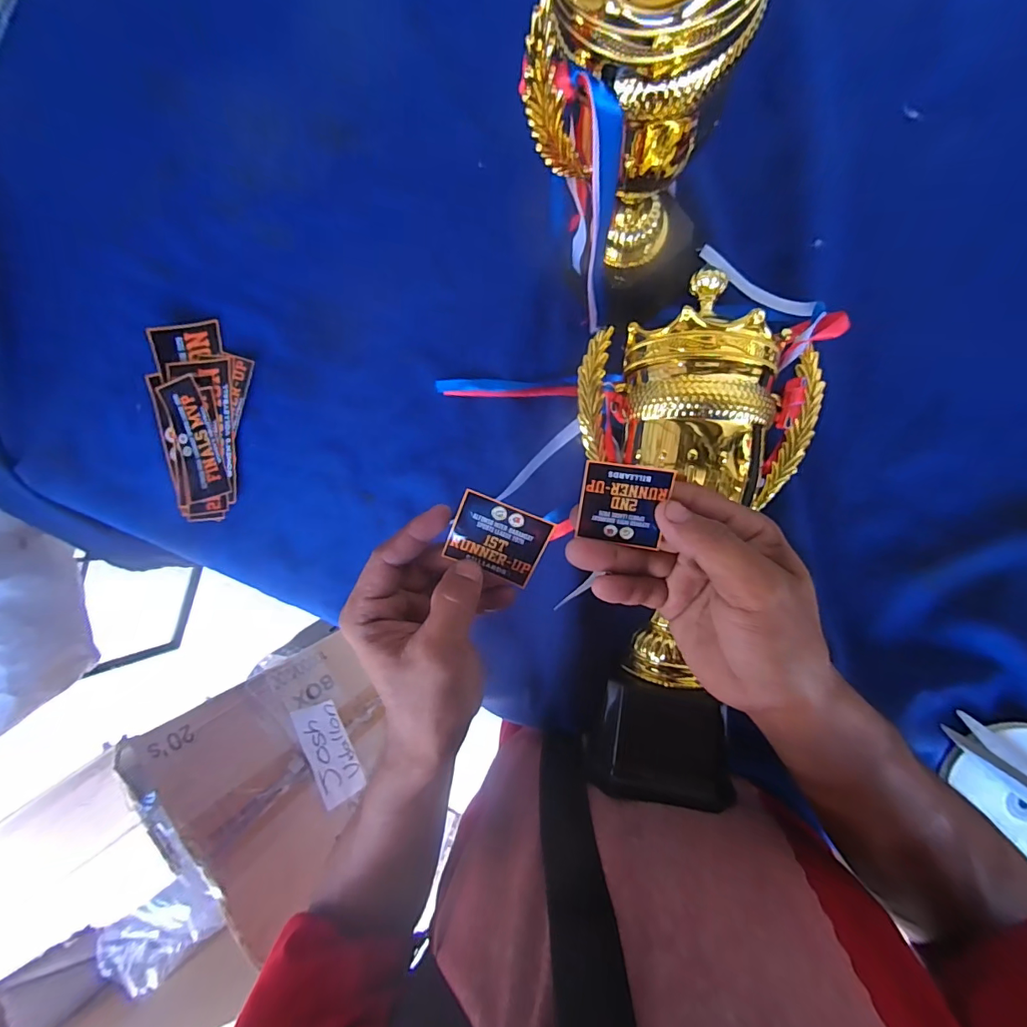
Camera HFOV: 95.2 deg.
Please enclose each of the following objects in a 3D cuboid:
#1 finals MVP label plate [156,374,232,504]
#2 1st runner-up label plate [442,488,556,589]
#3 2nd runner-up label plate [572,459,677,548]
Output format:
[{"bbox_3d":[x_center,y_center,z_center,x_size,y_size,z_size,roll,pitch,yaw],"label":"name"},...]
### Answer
[{"bbox_3d":[-0.315,-0.074,0.465,0.046,0.007,0.123,-17,89,5],"label":"finals MVP label plate"},{"bbox_3d":[-0.008,0.014,0.259,0.051,0.004,0.044,21,117,-5],"label":"1st runner-up label plate"},{"bbox_3d":[0.059,-0.005,0.252,0.045,0.004,0.043,8,113,4],"label":"2nd runner-up label plate"}]

